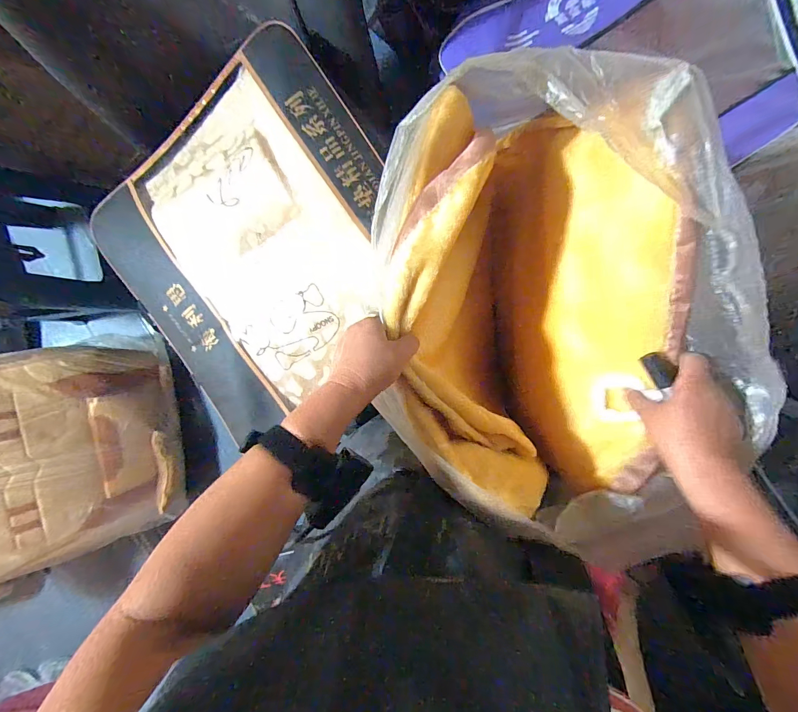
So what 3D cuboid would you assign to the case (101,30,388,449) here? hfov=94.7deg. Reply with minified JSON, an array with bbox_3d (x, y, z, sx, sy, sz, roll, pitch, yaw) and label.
[{"bbox_3d":[-0.245,-0.192,0.652,0.527,0.067,0.520,-39,94,8],"label":"case"}]

